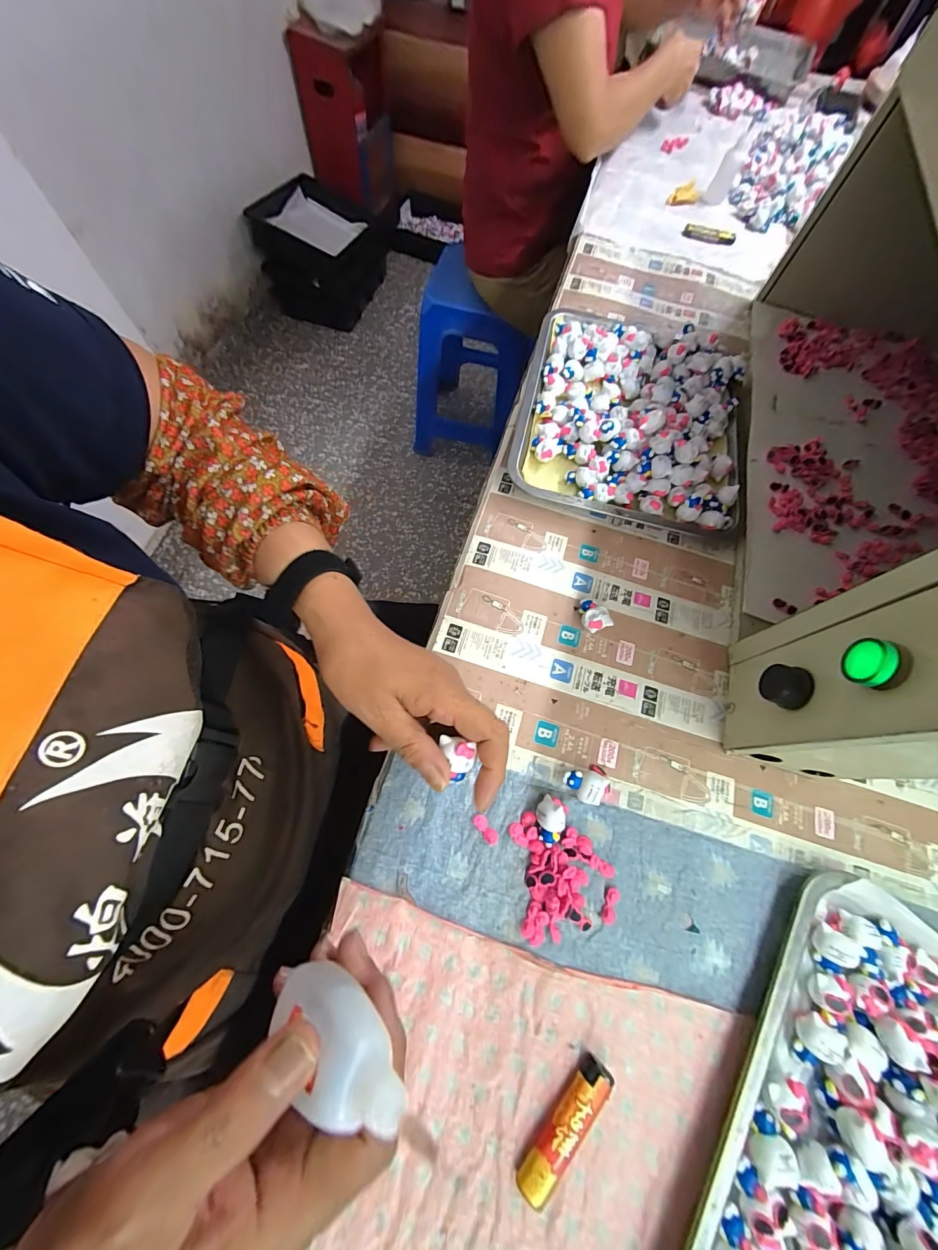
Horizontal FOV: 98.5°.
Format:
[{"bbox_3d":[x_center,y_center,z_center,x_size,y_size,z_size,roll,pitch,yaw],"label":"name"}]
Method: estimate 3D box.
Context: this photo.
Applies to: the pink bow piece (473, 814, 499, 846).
[{"bbox_3d":[0.013,0.162,0.320,0.011,0.007,0.025,-35,73,-14],"label":"pink bow piece"}]

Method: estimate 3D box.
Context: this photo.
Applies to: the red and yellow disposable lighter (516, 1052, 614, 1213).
[{"bbox_3d":[0.063,0.325,0.262,0.020,0.014,0.079,42,73,14],"label":"red and yellow disposable lighter"}]

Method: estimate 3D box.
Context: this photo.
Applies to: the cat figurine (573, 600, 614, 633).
[{"bbox_3d":[0.118,-0.008,0.391,0.036,0.021,0.023,43,73,14],"label":"cat figurine"}]

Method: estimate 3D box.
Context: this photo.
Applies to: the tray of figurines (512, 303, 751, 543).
[{"bbox_3d":[0.200,-0.258,0.486,0.270,0.045,0.317,12,68,3],"label":"tray of figurines"}]

